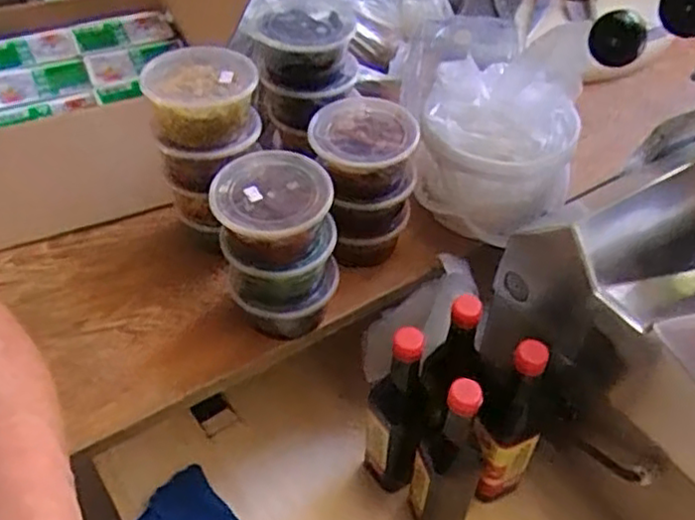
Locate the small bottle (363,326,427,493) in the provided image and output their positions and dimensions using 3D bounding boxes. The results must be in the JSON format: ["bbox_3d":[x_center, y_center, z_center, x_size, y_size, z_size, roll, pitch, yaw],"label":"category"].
[{"bbox_3d":[0.051,0.167,0.755,0.061,0.272,0.064,4,46,4],"label":"small bottle"}]

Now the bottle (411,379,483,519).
[{"bbox_3d":[0.103,0.197,0.716,0.066,0.269,0.074,12,47,10],"label":"bottle"}]

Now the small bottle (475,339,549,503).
[{"bbox_3d":[0.173,0.179,0.750,0.065,0.271,0.081,19,49,17],"label":"small bottle"}]

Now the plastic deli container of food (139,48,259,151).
[{"bbox_3d":[-0.150,-0.168,0.725,0.114,0.056,0.111,7,47,6],"label":"plastic deli container of food"}]

